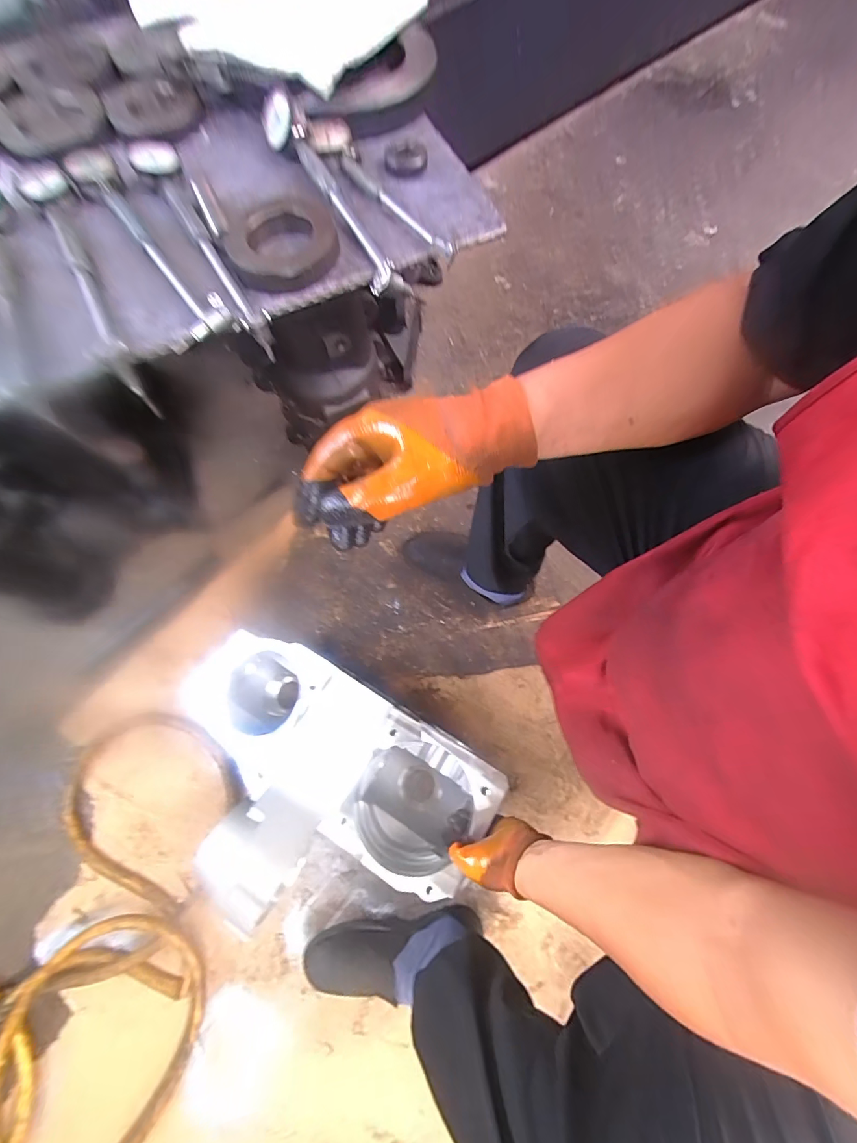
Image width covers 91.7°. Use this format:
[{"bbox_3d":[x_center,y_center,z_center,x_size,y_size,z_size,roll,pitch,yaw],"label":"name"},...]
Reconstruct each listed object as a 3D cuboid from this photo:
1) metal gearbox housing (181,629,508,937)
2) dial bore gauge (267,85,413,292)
[{"bbox_3d":[-0.157,0.312,0.626,0.445,0.169,0.285,29,73,12],"label":"metal gearbox housing"},{"bbox_3d":[-0.113,-0.434,0.475,0.047,0.057,0.333,-28,71,-8],"label":"dial bore gauge"}]

